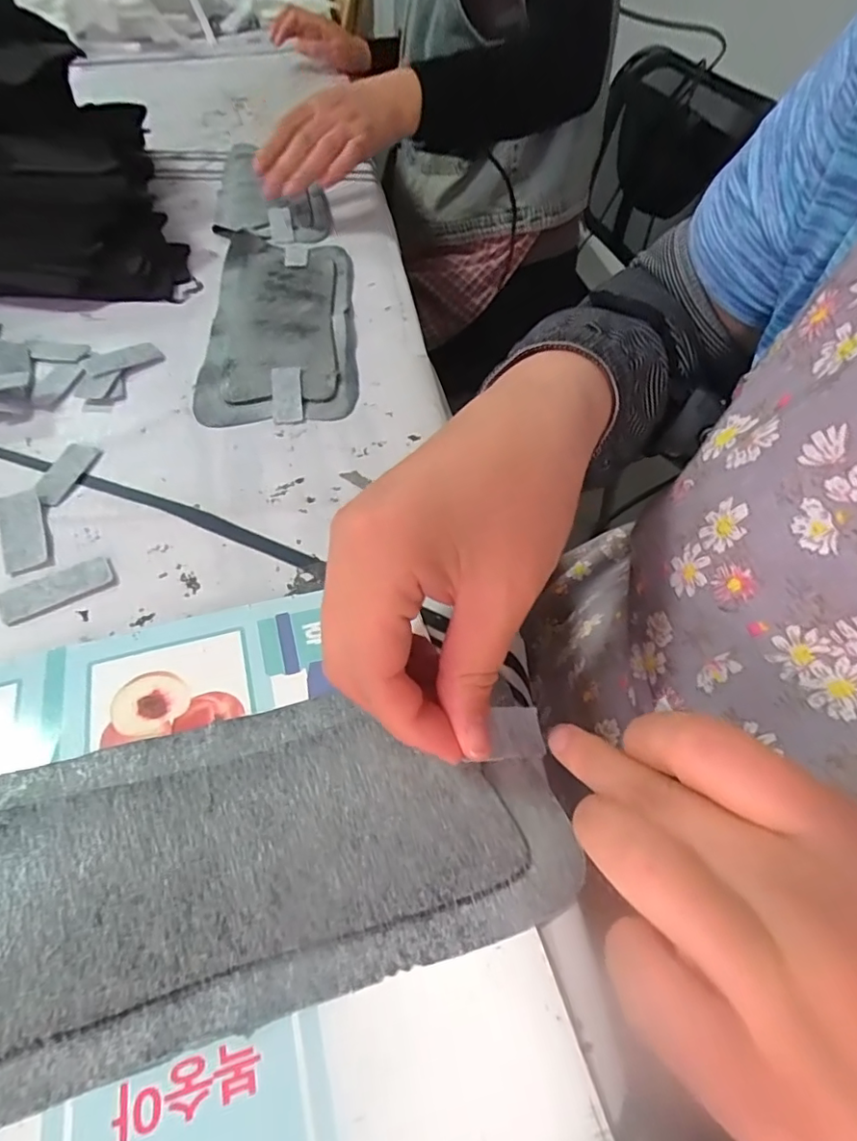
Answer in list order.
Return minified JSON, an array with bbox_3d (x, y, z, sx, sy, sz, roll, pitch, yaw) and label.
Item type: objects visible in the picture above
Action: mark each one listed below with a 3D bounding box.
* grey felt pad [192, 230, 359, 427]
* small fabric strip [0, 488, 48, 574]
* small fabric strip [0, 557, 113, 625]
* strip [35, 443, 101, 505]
[{"bbox_3d":[-0.107,-0.185,0.408,0.100,0.011,0.240,-4,51,-6],"label":"grey felt pad"},{"bbox_3d":[-0.199,-0.021,0.276,0.018,0.007,0.047,-20,55,-18],"label":"small fabric strip"},{"bbox_3d":[-0.171,0.008,0.258,0.046,0.004,0.019,-25,56,-21],"label":"small fabric strip"},{"bbox_3d":[-0.196,-0.053,0.303,0.018,0.004,0.045,17,51,-4],"label":"strip"}]

